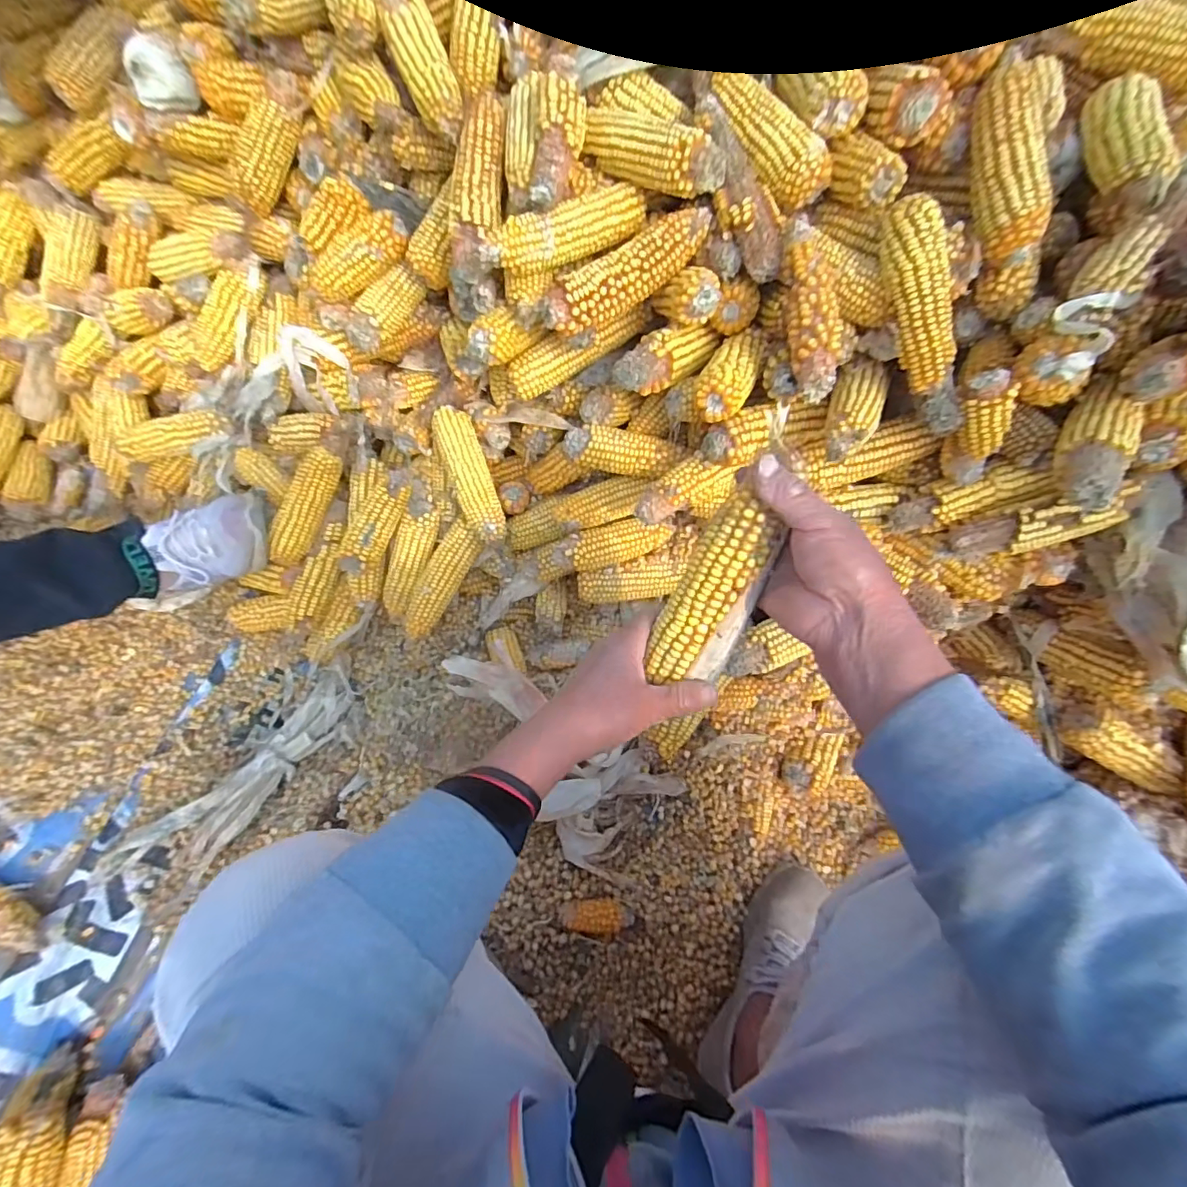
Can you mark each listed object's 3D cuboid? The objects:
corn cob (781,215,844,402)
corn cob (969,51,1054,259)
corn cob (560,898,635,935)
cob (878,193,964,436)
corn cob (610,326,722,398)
[{"bbox_3d":[0.191,-0.252,0.466,0.043,0.031,0.158,-5,87,-6],"label":"corn cob"},{"bbox_3d":[0.345,-0.356,0.434,0.048,0.040,0.157,1,84,-4],"label":"corn cob"},{"bbox_3d":[0.005,0.361,0.596,0.079,0.034,0.032,-1,63,-5],"label":"corn cob"},{"bbox_3d":[0.283,-0.229,0.448,0.051,0.040,0.189,-23,105,-15],"label":"cob"},{"bbox_3d":[0.075,-0.238,0.538,0.126,0.041,0.042,-26,68,-16],"label":"corn cob"}]

